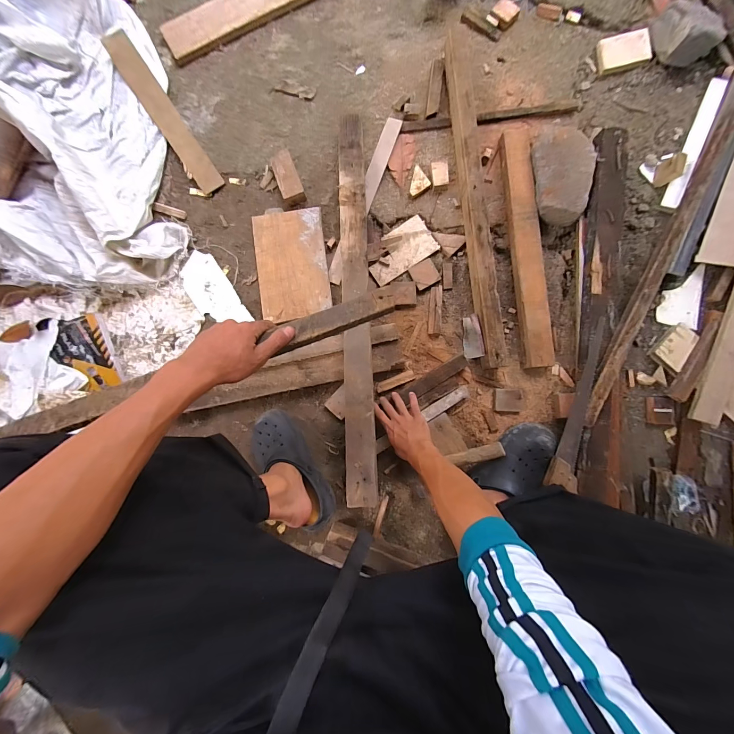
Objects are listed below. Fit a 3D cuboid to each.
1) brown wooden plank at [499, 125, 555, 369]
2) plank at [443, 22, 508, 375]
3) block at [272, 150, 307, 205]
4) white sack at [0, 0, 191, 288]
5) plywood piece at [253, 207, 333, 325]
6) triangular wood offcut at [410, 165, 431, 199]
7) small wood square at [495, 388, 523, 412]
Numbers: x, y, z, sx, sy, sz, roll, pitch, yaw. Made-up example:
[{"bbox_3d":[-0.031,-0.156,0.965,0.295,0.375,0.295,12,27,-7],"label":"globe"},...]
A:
[{"bbox_3d":[0.372,-0.278,0.748,0.063,0.044,0.559,-5,86,2],"label":"brown wooden plank"},{"bbox_3d":[0.250,-0.388,0.748,0.055,0.067,0.787,-6,86,1],"label":"plank"},{"bbox_3d":[-0.191,-0.457,0.776,0.054,0.035,0.119,-20,86,1],"label":"block"},{"bbox_3d":[-0.836,-0.552,0.718,0.676,0.201,0.802,-12,86,1],"label":"white sack"},{"bbox_3d":[-0.184,-0.251,0.783,0.172,0.015,0.266,-7,86,1],"label":"plywood piece"},{"bbox_3d":[0.119,-0.450,0.778,0.055,0.013,0.062,-33,86,0],"label":"triangular wood offcut"},{"bbox_3d":[0.325,0.077,0.730,0.060,0.013,0.051,5,87,2],"label":"small wood square"}]

